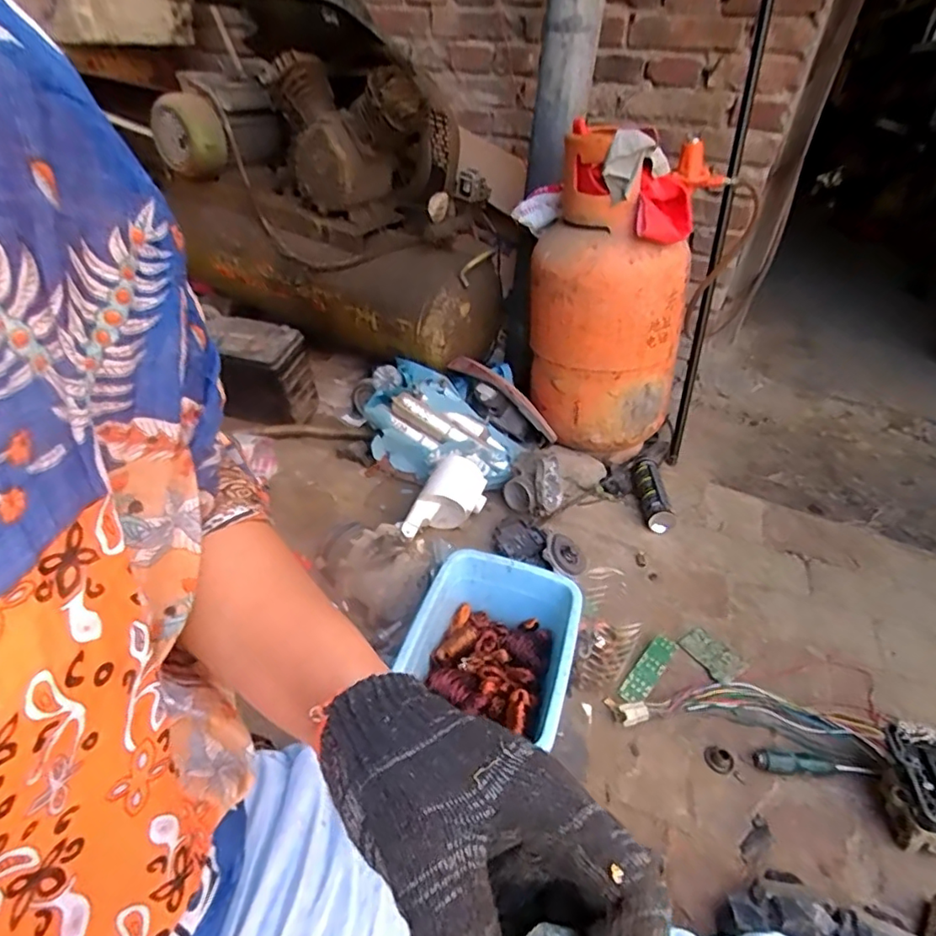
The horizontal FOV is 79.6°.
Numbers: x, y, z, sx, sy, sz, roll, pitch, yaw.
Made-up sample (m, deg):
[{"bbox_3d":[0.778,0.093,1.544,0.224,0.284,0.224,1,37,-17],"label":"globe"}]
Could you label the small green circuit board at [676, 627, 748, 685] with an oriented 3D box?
[{"bbox_3d":[0.381,0.291,0.877,0.063,0.007,0.092,-19,43,-27],"label":"small green circuit board"}]

